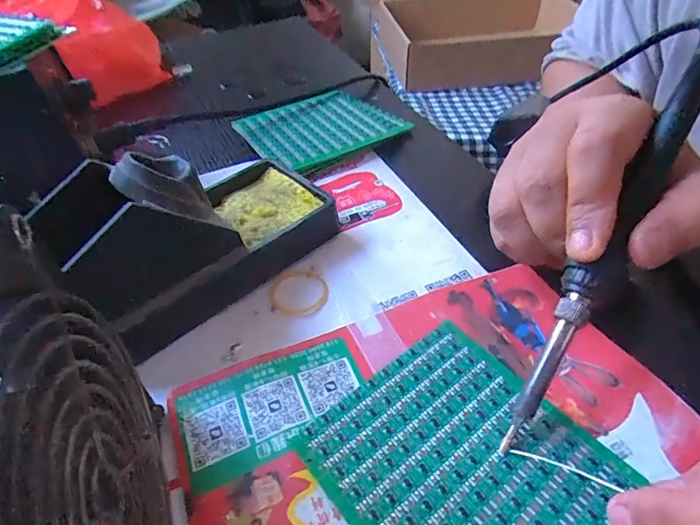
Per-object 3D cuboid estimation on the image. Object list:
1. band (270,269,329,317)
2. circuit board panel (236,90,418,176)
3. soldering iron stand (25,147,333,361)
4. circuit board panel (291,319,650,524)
[{"bbox_3d":[-0.028,0.016,0.251,0.032,0.004,0.032,-1,44,1],"label":"band"},{"bbox_3d":[-0.022,-0.107,0.358,0.113,0.005,0.090,-25,48,-21],"label":"circuit board panel"},{"bbox_3d":[-0.078,-0.026,0.242,0.137,0.074,0.071,-30,51,-26],"label":"soldering iron stand"},{"bbox_3d":[0.043,0.077,0.178,0.092,0.004,0.098,-30,50,-26],"label":"circuit board panel"}]

